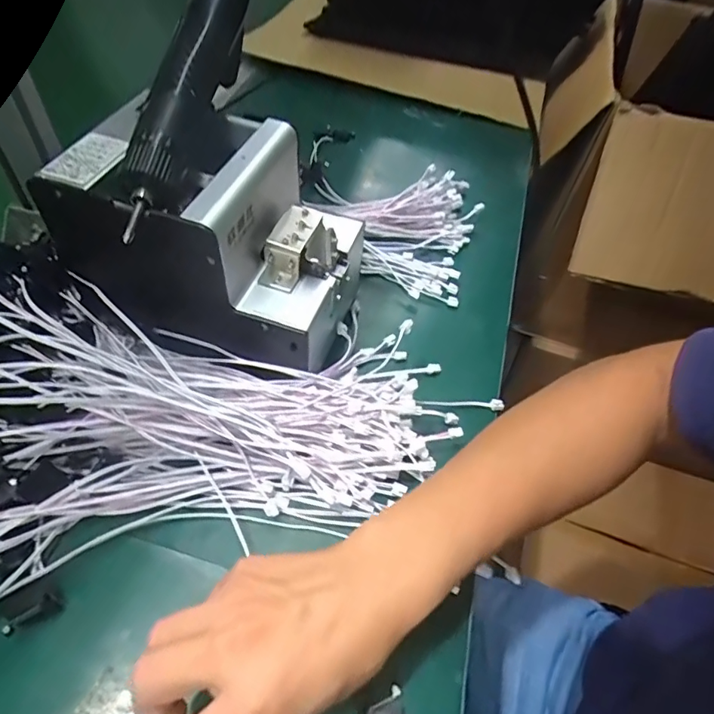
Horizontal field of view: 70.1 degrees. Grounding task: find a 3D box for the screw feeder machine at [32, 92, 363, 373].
[{"bbox_3d":[-0.094,-0.081,0.375,0.177,0.147,0.136,16,53,7],"label":"screw feeder machine"}]

